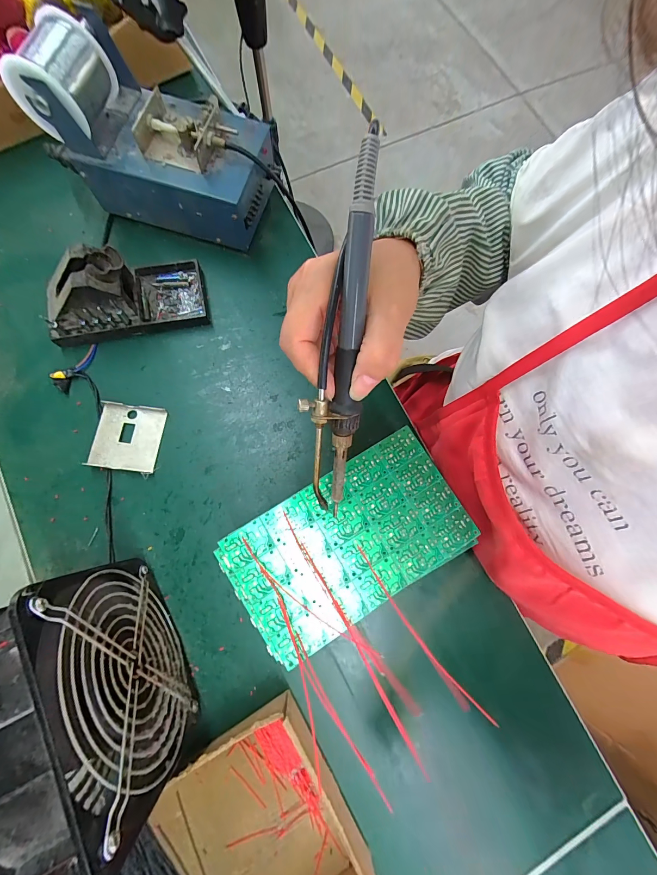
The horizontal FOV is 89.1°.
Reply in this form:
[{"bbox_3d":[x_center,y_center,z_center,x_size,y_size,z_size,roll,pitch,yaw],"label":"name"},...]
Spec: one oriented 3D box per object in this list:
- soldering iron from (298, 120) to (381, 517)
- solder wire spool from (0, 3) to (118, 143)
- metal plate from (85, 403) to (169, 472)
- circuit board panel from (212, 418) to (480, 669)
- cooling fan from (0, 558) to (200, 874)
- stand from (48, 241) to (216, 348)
[{"bbox_3d":[0.005,-0.044,0.191,0.031,0.017,0.204,6,114,0],"label":"soldering iron"},{"bbox_3d":[-0.246,-0.341,0.319,0.067,0.068,0.082,16,77,2],"label":"solder wire spool"},{"bbox_3d":[-0.206,-0.001,0.343,0.063,0.010,0.068,5,76,-1],"label":"metal plate"},{"bbox_3d":[0.017,0.079,0.257,0.178,0.009,0.104,-30,80,-7],"label":"circuit board panel"},{"bbox_3d":[-0.160,0.173,0.236,0.061,0.151,0.151,-24,78,-8],"label":"cooling fan"},{"bbox_3d":[-0.216,-0.157,0.347,0.153,0.070,0.077,-13,77,-6],"label":"stand"}]

